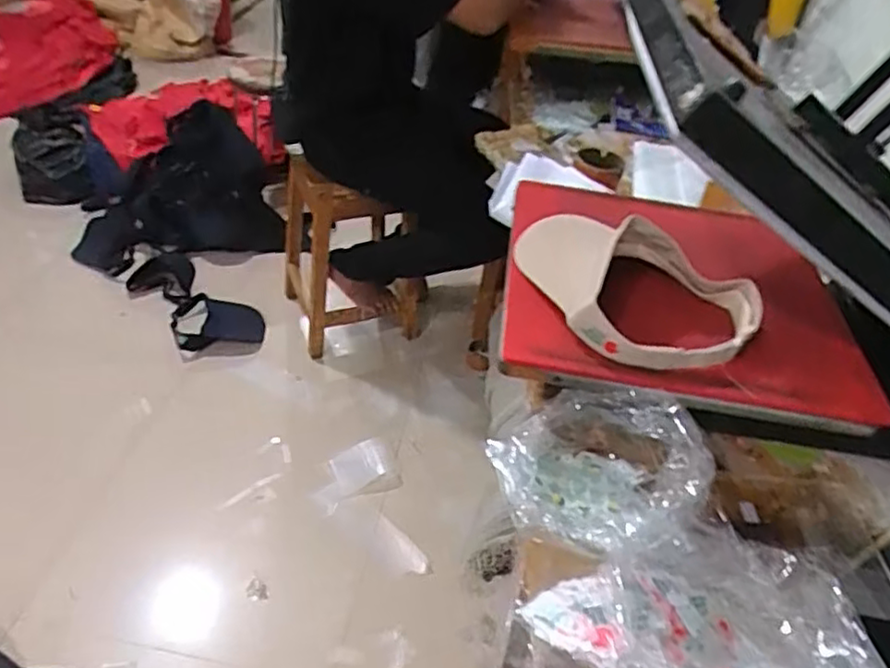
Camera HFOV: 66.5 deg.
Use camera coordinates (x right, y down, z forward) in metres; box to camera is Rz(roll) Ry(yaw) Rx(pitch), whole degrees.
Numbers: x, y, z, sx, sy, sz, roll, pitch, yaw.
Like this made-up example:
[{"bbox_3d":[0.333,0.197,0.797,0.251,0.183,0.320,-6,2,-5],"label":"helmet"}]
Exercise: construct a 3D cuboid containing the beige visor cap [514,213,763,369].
[{"bbox_3d":[0.183,-0.055,0.701,0.269,0.082,0.183,24,42,18],"label":"beige visor cap"}]

